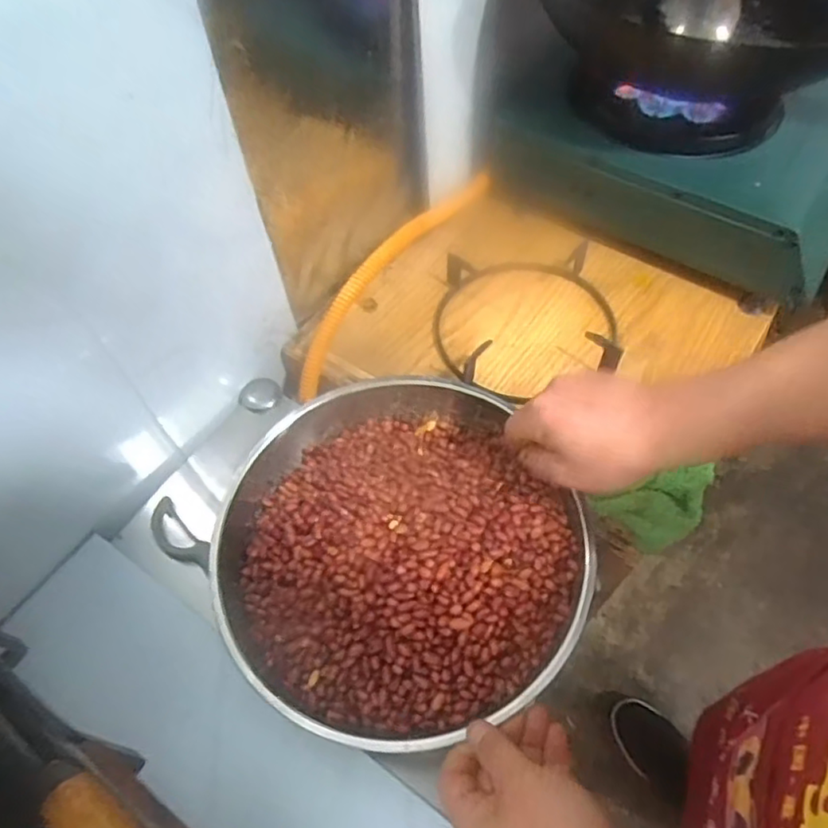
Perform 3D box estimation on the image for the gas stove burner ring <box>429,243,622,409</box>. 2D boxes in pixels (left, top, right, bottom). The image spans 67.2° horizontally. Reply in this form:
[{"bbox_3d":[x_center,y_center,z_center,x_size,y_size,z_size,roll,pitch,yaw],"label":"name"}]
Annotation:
[{"bbox_3d":[0.110,-0.105,0.648,0.181,0.035,0.172,-1,58,1],"label":"gas stove burner ring"}]

